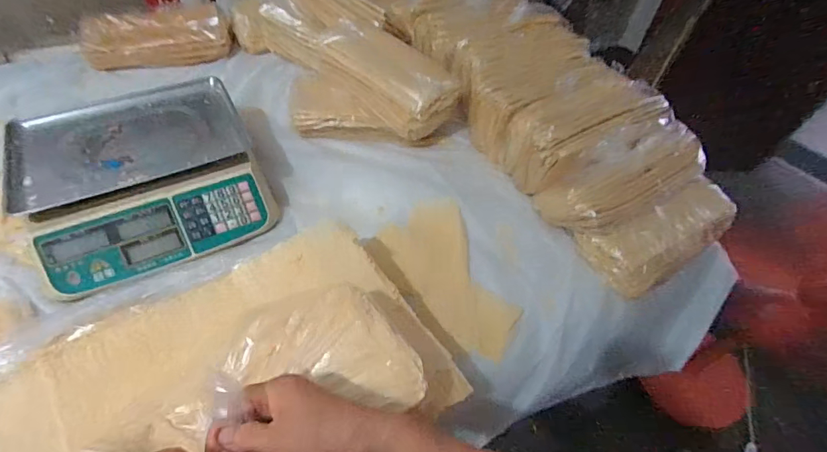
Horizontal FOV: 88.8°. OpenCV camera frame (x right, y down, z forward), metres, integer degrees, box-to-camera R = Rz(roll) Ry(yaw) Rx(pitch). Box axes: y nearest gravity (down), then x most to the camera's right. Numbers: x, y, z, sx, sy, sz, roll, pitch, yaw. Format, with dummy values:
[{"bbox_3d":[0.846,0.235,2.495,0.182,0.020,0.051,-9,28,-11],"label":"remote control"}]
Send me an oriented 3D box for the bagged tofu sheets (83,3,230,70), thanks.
[{"bbox_3d":[-0.607,-0.450,1.006,0.316,0.081,0.126,-13,53,-16],"label":"bagged tofu sheets"}]

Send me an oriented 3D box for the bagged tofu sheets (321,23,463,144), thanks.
[{"bbox_3d":[-0.060,-0.319,0.875,0.305,0.093,0.158,36,56,22],"label":"bagged tofu sheets"}]

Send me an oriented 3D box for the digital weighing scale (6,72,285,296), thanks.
[{"bbox_3d":[-0.440,-0.087,0.696,0.336,0.091,0.332,-22,56,-22],"label":"digital weighing scale"}]

